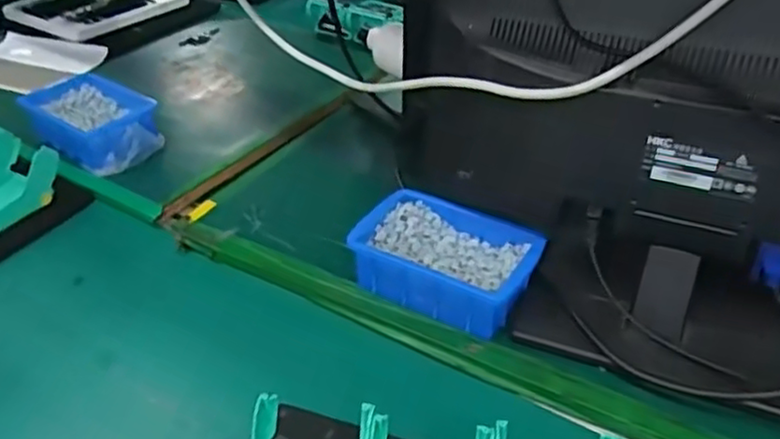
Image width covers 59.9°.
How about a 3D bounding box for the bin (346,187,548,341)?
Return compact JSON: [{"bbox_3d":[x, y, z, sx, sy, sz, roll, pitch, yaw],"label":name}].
[{"bbox_3d":[0.050,0.034,0.591,0.150,0.051,0.106,21,41,26],"label":"bin"}]

